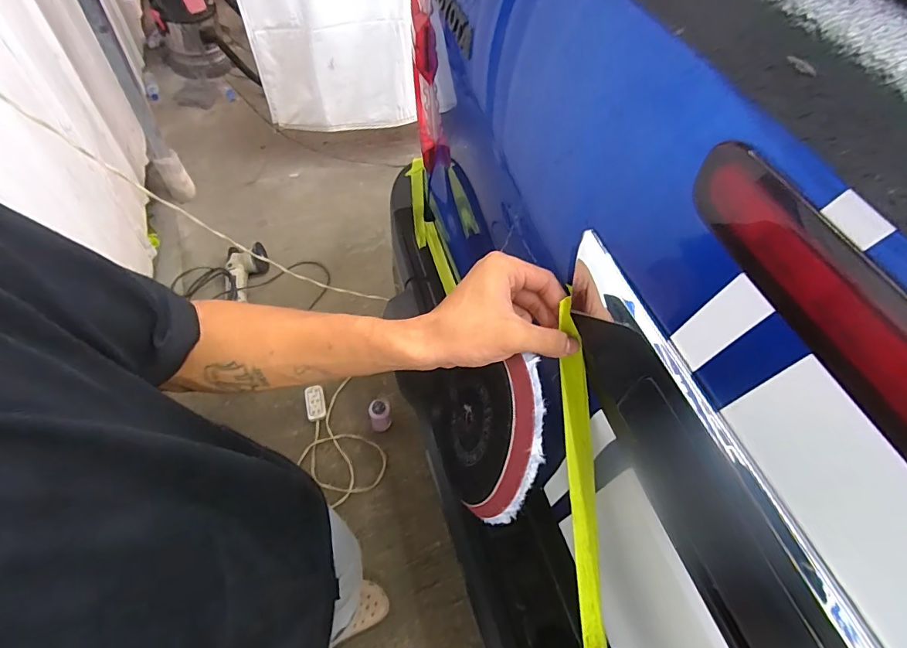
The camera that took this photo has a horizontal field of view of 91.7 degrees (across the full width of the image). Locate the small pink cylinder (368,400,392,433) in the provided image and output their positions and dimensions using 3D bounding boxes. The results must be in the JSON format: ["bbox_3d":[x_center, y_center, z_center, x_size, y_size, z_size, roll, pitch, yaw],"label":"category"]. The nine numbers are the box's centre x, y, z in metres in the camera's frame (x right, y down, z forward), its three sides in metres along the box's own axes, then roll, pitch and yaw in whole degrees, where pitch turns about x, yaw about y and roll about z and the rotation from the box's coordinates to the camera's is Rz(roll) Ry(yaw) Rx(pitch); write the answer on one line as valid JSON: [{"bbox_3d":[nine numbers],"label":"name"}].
[{"bbox_3d":[-0.233,0.287,1.400,0.067,0.133,0.061,-11,58,-14],"label":"small pink cylinder"}]

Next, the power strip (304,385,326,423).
[{"bbox_3d":[-0.464,0.264,1.472,0.058,0.024,0.115,-12,58,-11],"label":"power strip"}]

